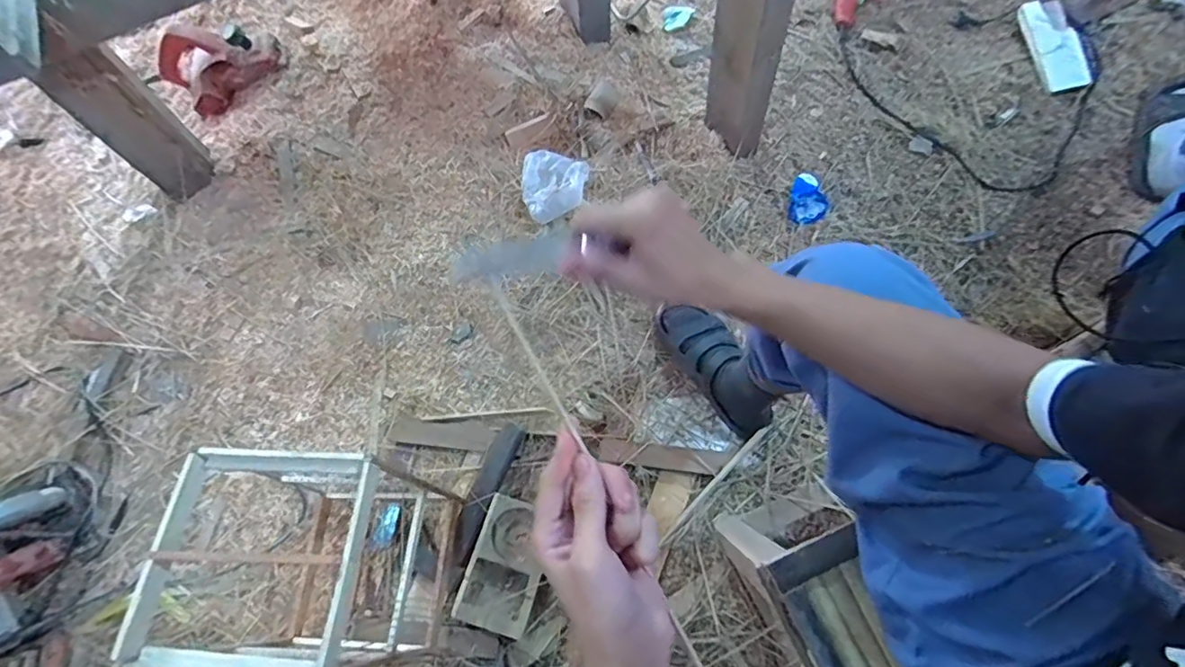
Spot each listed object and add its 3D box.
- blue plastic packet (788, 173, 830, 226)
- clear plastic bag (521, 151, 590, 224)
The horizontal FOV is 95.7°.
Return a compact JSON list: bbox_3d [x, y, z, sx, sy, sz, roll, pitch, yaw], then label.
[{"bbox_3d":[0.431,-0.269,1.063,0.069,0.049,0.096,12,69,8],"label":"blue plastic packet"},{"bbox_3d":[-0.076,-0.311,1.099,0.138,0.038,0.176,-6,67,0],"label":"clear plastic bag"}]

